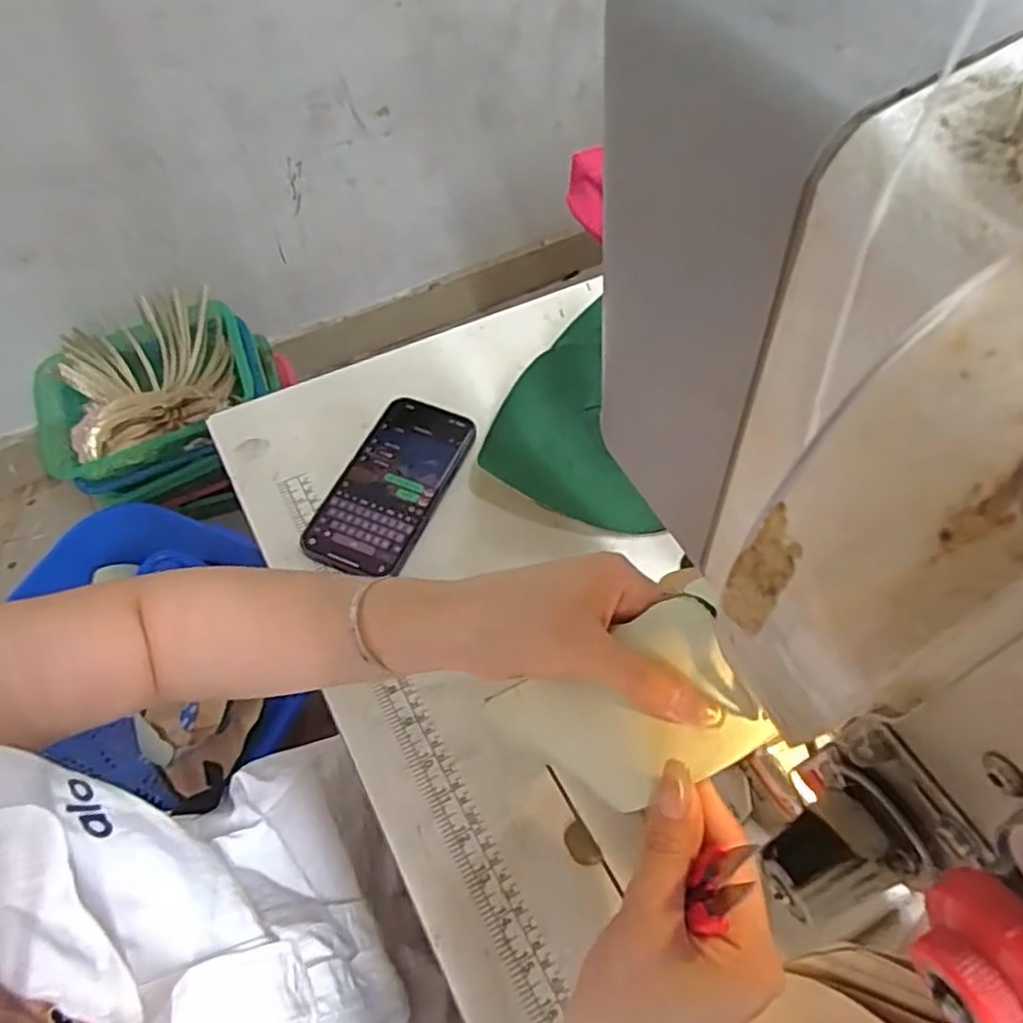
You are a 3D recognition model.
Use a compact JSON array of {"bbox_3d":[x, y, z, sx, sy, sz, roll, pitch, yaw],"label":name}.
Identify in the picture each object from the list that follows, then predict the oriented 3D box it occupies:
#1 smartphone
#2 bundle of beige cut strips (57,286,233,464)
[{"bbox_3d":[-0.095,-0.023,0.574,0.081,0.015,0.164,19,57,11],"label":"smartphone"},{"bbox_3d":[-0.654,-0.246,1.294,0.287,0.104,0.264,-13,57,-11],"label":"bundle of beige cut strips"}]

